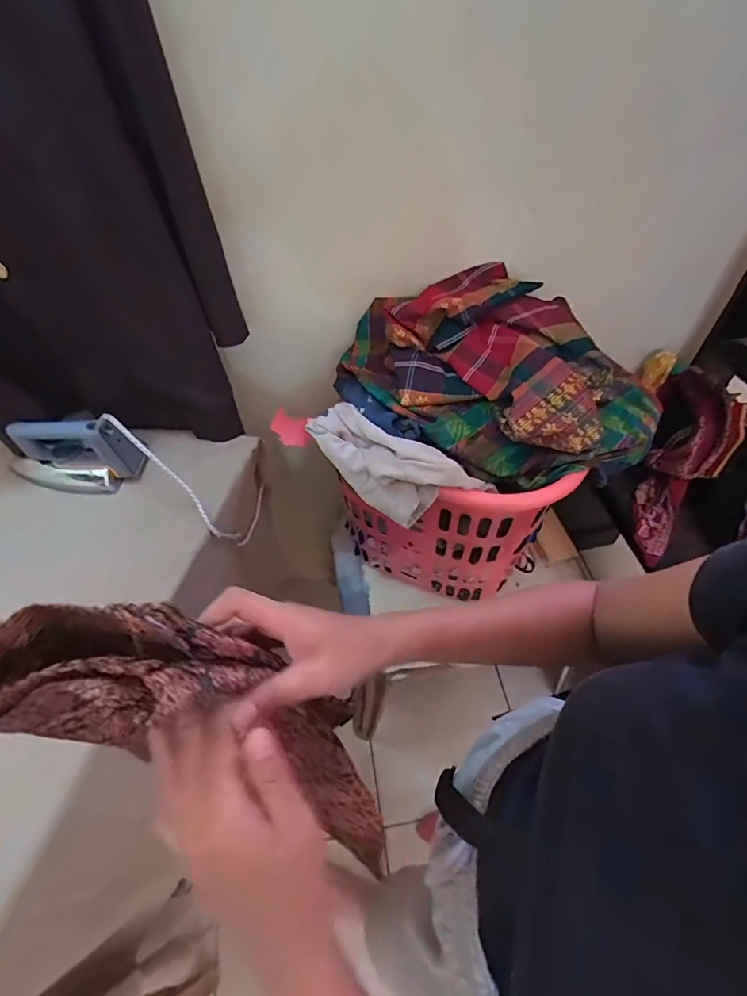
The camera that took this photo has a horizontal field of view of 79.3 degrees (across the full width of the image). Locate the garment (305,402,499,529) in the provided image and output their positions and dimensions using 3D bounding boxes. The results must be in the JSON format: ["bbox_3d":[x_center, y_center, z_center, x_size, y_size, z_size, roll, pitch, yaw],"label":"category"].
[{"bbox_3d":[0.019,-0.064,0.682,0.283,0.093,0.124,27,59,21],"label":"garment"}]

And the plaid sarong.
[{"bbox_3d":[0.175,-0.204,0.716,0.511,0.155,0.303,37,63,27],"label":"plaid sarong"}]

